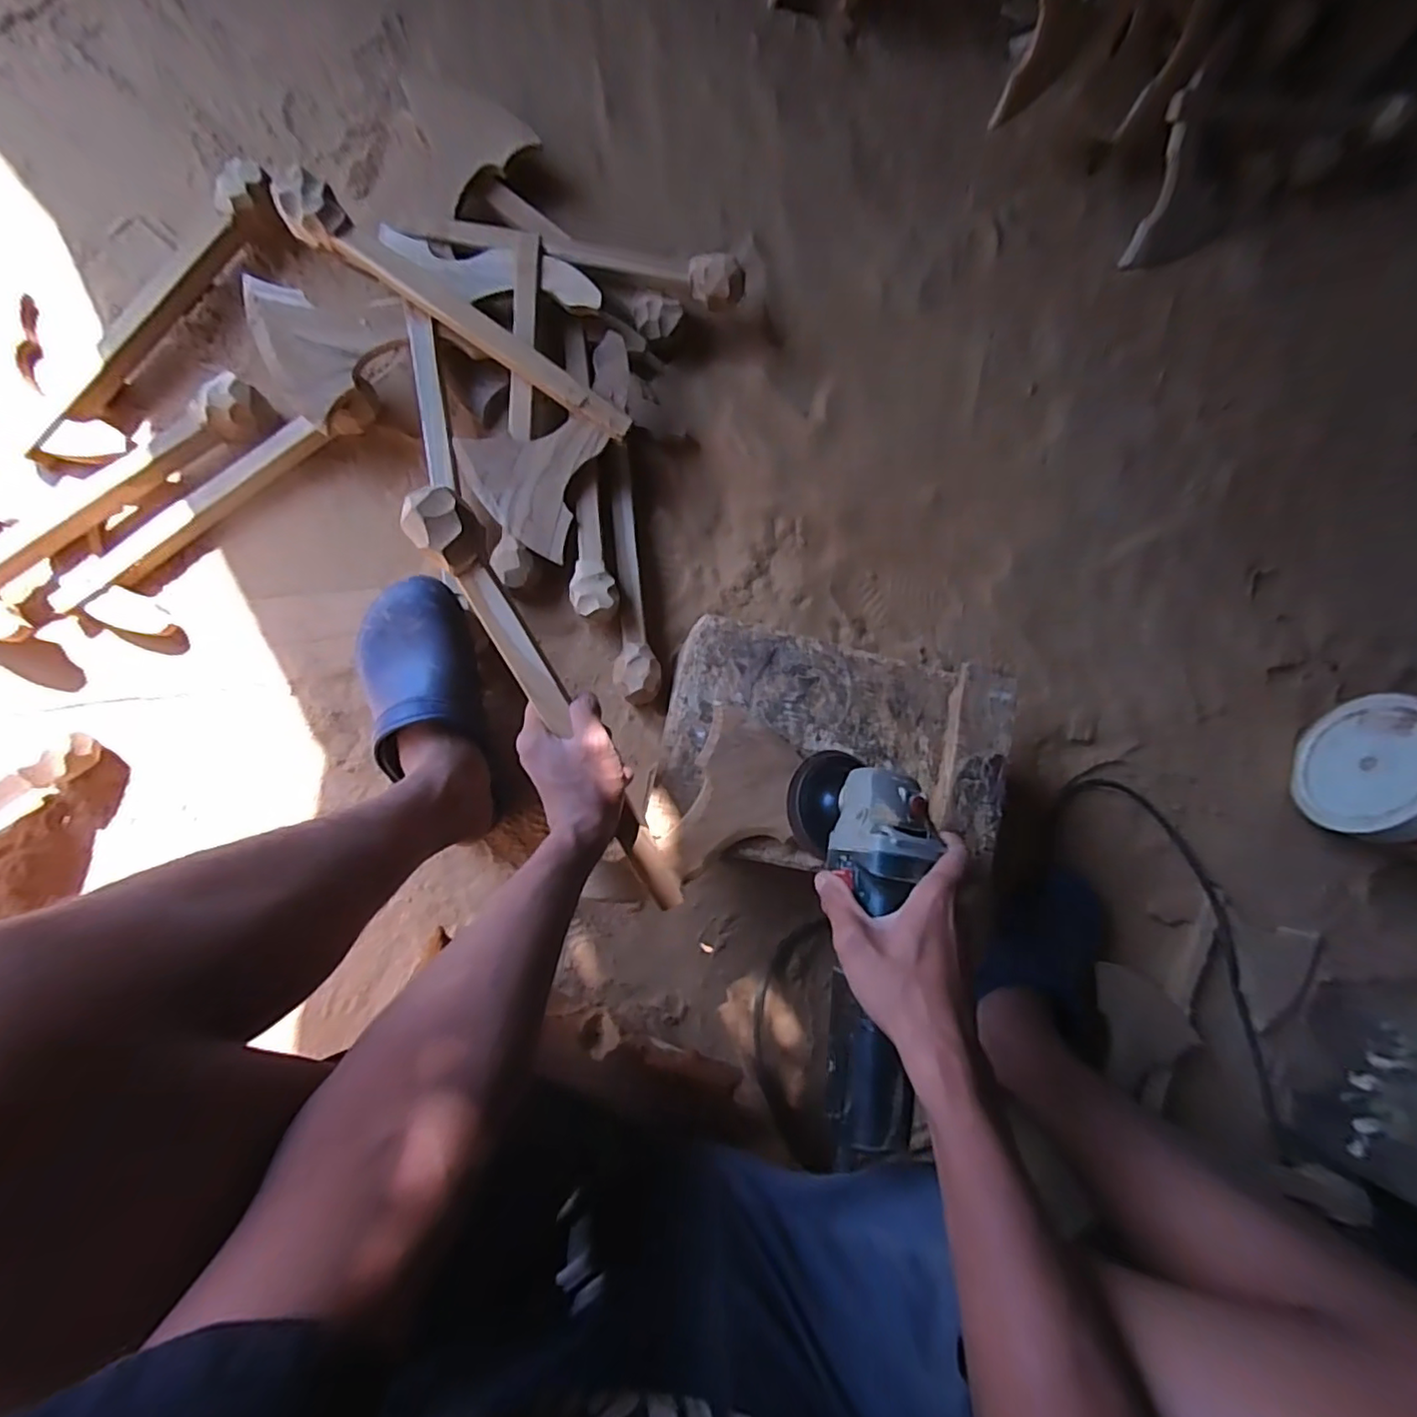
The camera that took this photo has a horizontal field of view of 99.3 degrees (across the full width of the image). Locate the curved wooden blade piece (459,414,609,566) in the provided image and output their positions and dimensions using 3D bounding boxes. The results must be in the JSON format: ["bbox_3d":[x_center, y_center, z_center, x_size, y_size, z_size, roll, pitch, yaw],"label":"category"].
[{"bbox_3d":[-0.198,-0.252,0.641,0.134,0.022,0.143,21,85,-6],"label":"curved wooden blade piece"}]

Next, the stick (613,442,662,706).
[{"bbox_3d":[-0.092,-0.155,0.686,0.047,0.059,0.297,-5,86,-4],"label":"stick"}]

